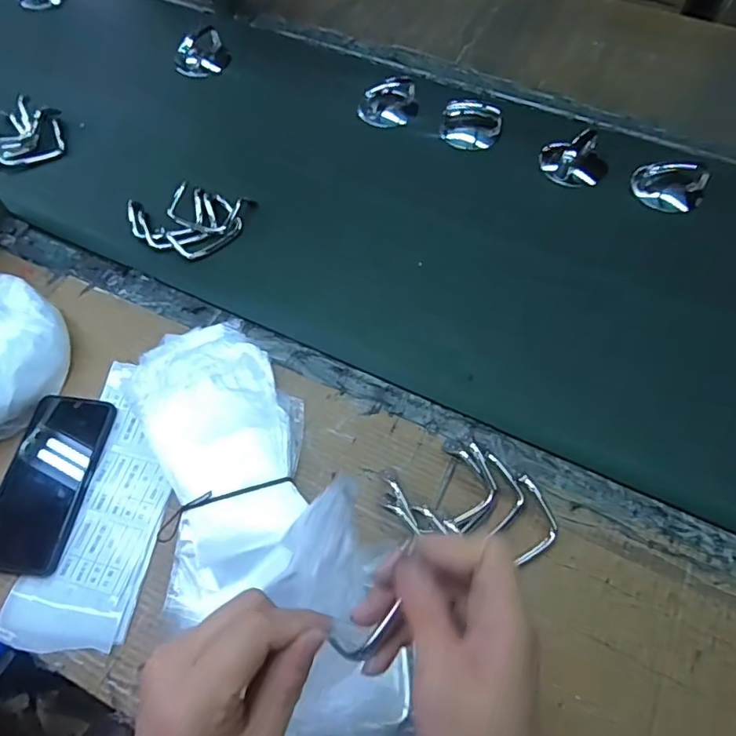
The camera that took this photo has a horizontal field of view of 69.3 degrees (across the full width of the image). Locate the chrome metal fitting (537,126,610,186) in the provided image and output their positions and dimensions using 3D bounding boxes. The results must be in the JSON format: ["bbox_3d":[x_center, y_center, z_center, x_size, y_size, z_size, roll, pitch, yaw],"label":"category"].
[{"bbox_3d":[0.278,-0.282,0.709,0.082,0.043,0.077,6,61,3],"label":"chrome metal fitting"}]

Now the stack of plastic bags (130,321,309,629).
[{"bbox_3d":[-0.143,0.059,0.512,0.147,0.036,0.254,-17,62,-9],"label":"stack of plastic bags"}]

